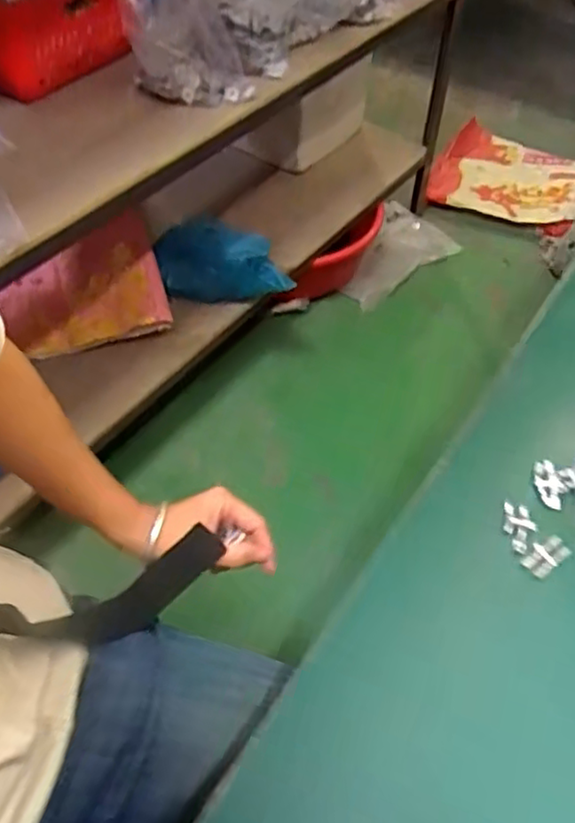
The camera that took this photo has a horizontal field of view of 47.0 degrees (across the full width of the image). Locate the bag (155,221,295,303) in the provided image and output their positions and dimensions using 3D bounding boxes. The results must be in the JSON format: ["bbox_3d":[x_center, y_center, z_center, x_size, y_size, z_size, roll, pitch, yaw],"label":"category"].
[{"bbox_3d":[-0.123,-0.266,1.226,0.256,0.138,0.088,14,53,9],"label":"bag"}]

